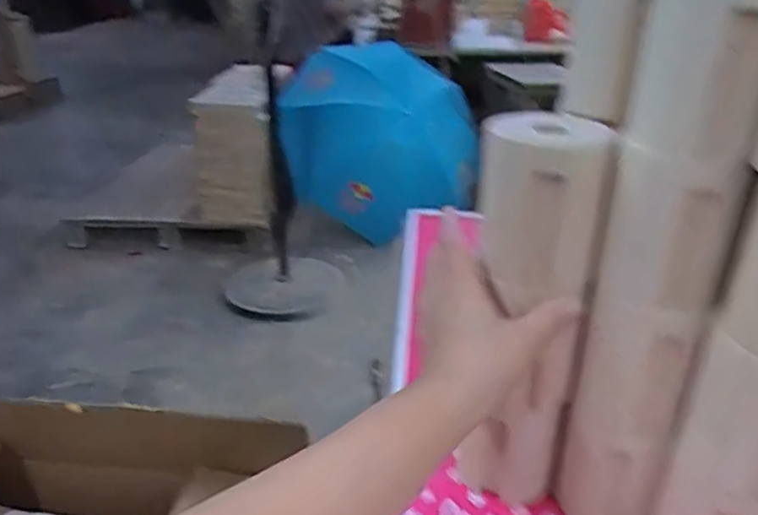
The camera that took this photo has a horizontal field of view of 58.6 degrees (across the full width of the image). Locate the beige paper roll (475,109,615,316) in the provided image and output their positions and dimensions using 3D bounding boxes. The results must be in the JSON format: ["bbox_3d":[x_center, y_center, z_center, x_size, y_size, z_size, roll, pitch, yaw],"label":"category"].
[{"bbox_3d":[0.115,-0.037,0.464,0.080,0.114,0.087,9,26,22],"label":"beige paper roll"}]

